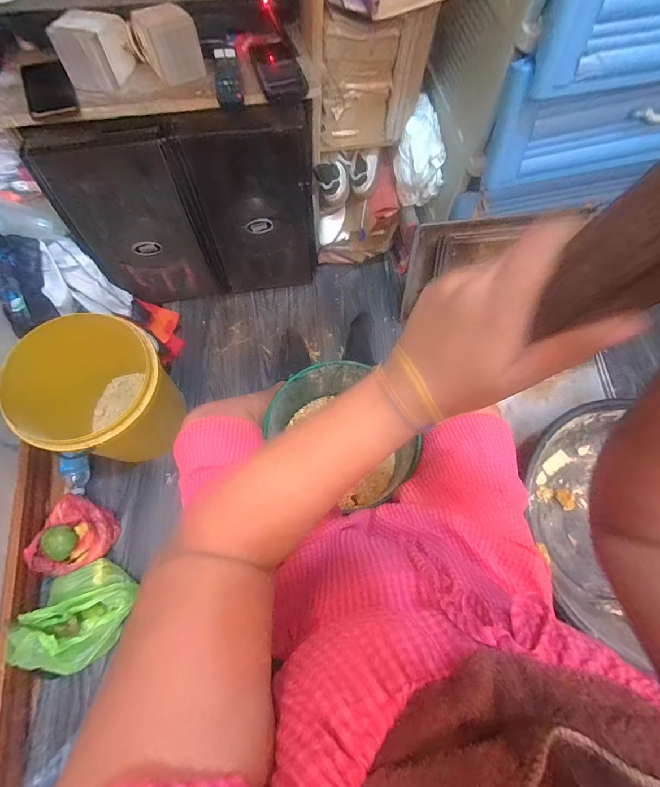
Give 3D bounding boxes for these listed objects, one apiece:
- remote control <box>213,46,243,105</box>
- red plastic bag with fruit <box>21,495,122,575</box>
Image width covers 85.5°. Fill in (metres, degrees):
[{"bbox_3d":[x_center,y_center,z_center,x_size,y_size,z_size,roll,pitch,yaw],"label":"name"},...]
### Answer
[{"bbox_3d":[-0.189,-0.588,0.662,0.043,0.023,0.166,-10,68,-4],"label":"remote control"},{"bbox_3d":[-0.599,0.330,0.836,0.136,0.119,0.167,7,67,3],"label":"red plastic bag with fruit"}]

